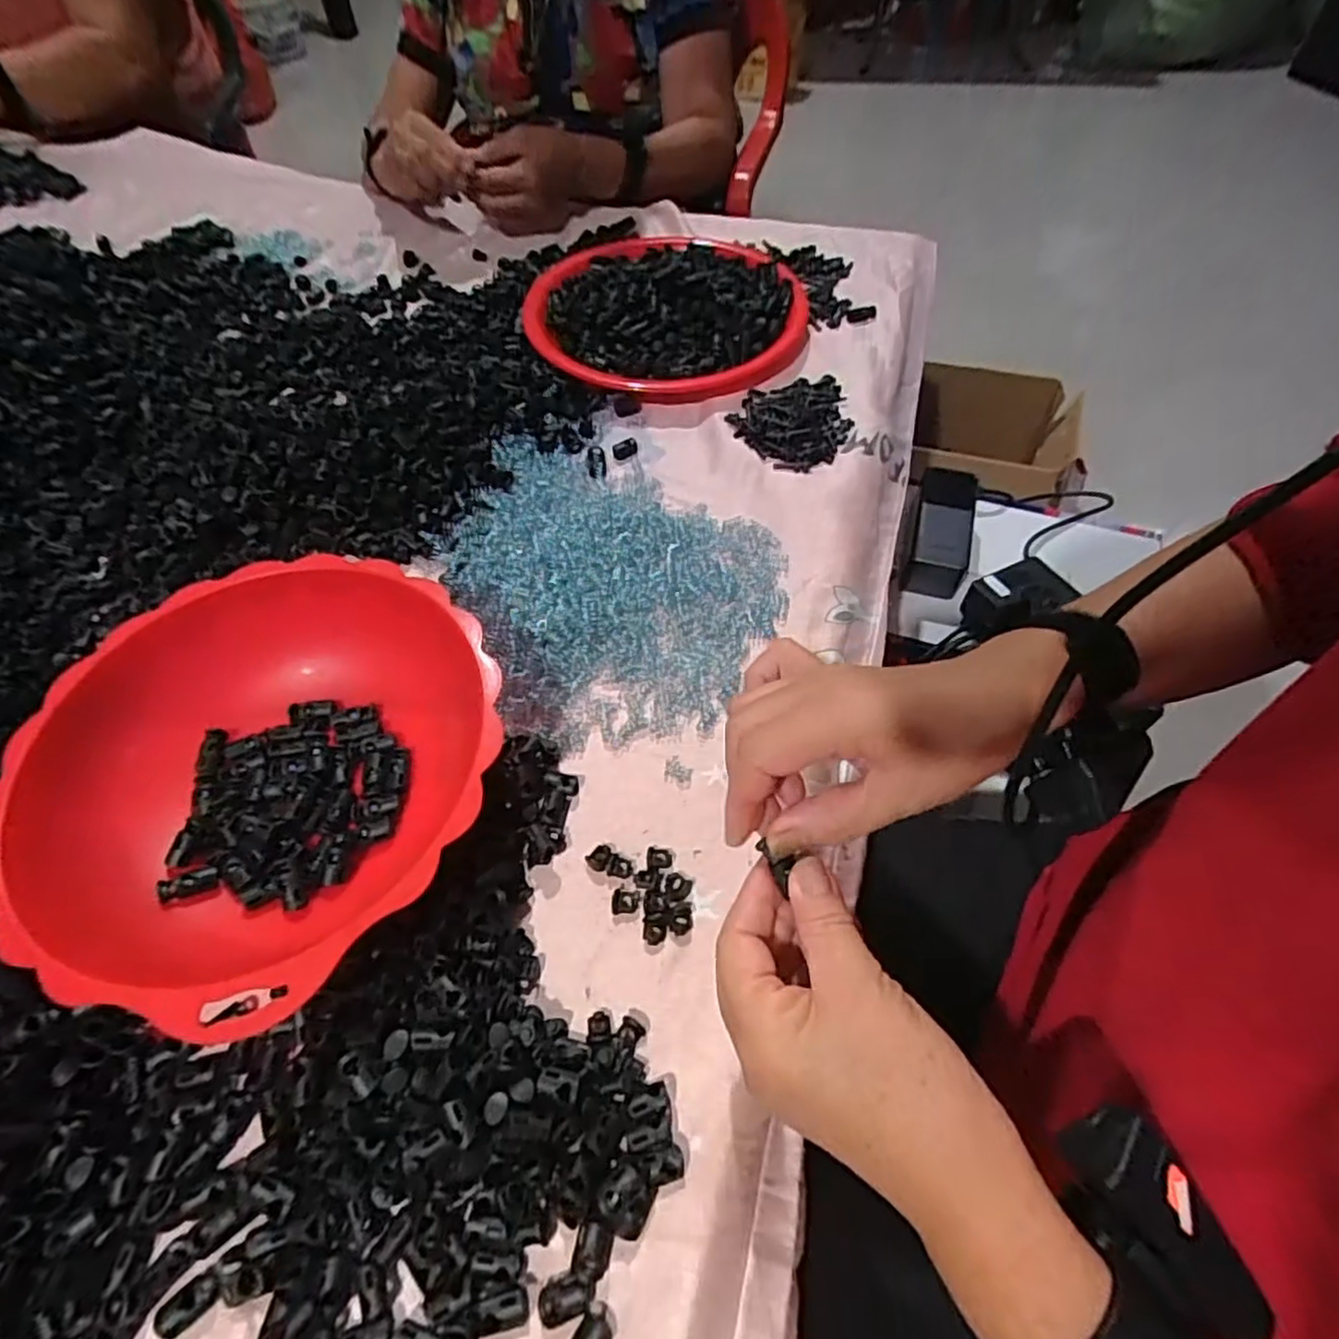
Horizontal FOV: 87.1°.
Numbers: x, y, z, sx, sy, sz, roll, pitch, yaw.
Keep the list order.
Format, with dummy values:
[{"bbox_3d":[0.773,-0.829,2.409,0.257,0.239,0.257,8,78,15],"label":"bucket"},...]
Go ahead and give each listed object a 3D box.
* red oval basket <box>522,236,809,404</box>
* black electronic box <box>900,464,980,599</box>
[{"bbox_3d":[-0.002,-0.346,0.663,0.253,0.043,0.256,0,56,1],"label":"red oval basket"},{"bbox_3d":[0.270,-0.139,0.702,0.052,0.049,0.132,14,57,10],"label":"black electronic box"}]

